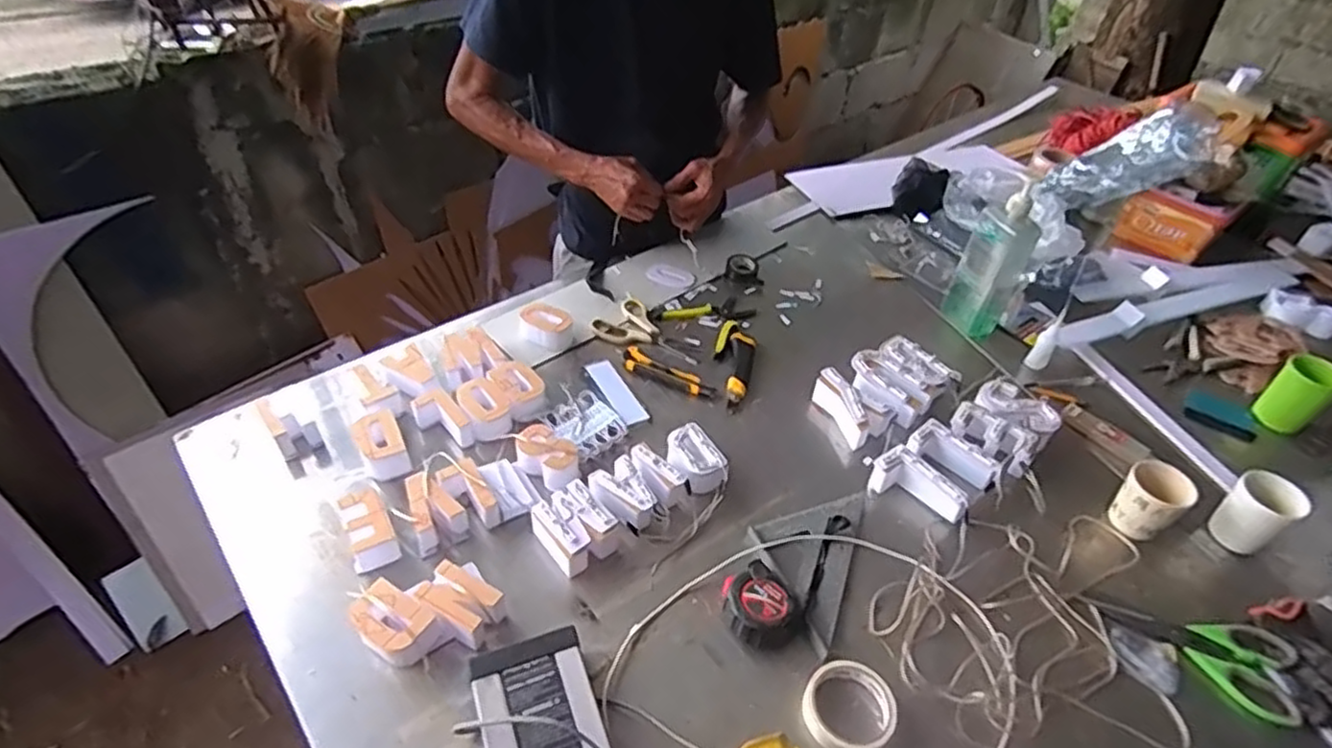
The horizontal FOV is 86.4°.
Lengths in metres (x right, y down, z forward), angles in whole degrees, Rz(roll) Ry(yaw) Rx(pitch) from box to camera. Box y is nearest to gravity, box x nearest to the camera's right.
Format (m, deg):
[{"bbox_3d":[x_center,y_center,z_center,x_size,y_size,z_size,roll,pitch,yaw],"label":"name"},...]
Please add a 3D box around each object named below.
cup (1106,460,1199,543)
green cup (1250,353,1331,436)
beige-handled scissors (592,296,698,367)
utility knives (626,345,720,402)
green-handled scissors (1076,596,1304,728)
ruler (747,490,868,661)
[{"bbox_3d":[0.616,0.167,0.911,0.073,0.083,0.072,3,45,-3],"label":"cup"},{"bbox_3d":[0.959,0.030,1.073,0.083,0.093,0.077,-29,54,-30],"label":"green cup"},{"bbox_3d":[-0.018,-0.066,1.148,0.180,0.013,0.114,28,49,21],"label":"beige-handled scissors"},{"bbox_3d":[-0.001,0.001,1.073,0.158,0.014,0.042,28,49,22],"label":"utility knives"},{"bbox_3d":[0.597,0.309,0.797,0.214,0.017,0.100,19,46,13],"label":"green-handled scissors"},{"bbox_3d":[0.164,0.222,0.867,0.122,0.019,0.233,19,39,12],"label":"ruler"}]

